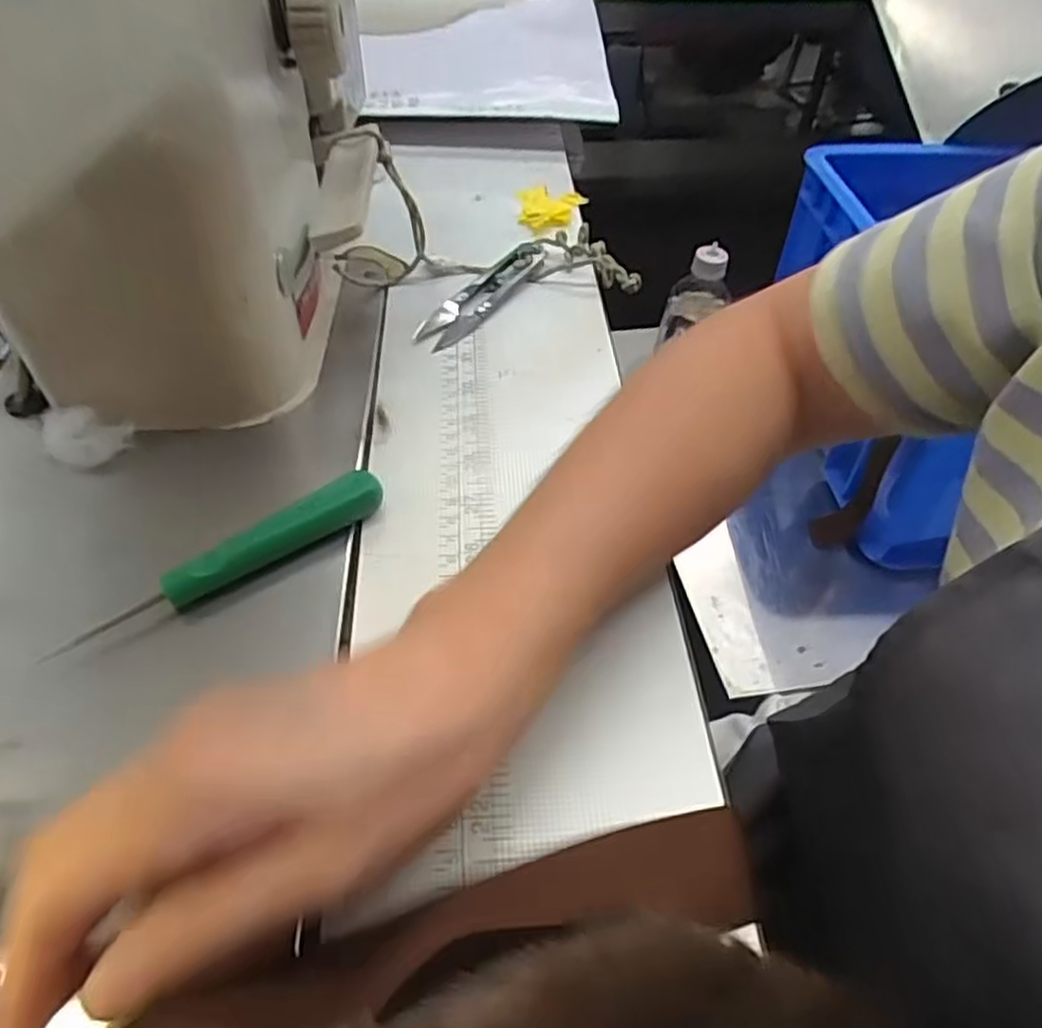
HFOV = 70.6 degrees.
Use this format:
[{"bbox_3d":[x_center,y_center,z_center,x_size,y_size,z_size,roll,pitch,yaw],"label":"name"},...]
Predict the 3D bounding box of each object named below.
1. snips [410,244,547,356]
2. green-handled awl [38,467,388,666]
[{"bbox_3d":[-0.019,-0.122,0.402,0.025,0.012,0.102,30,53,23],"label":"snips"},{"bbox_3d":[-0.104,0.017,0.268,0.118,0.017,0.013,-33,57,-27],"label":"green-handled awl"}]

